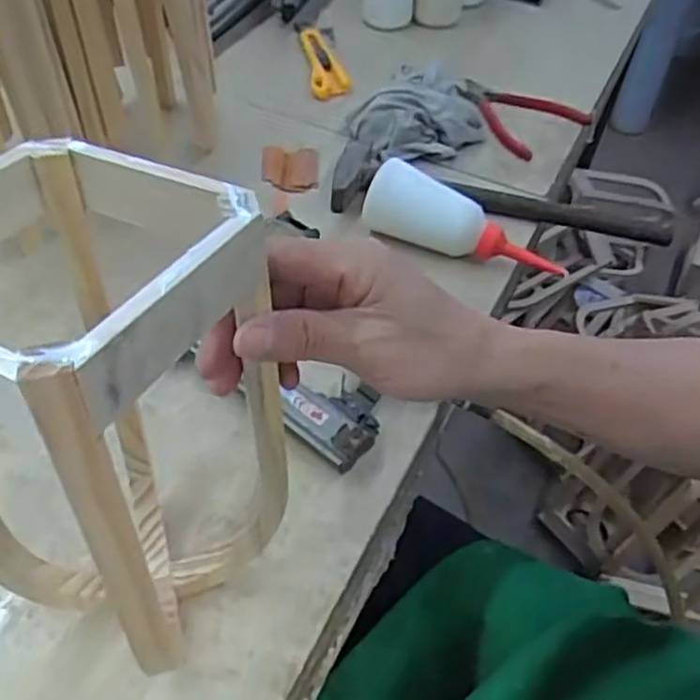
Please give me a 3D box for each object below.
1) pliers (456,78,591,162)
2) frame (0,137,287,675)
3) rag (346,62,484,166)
[{"bbox_3d":[0.179,-0.255,0.770,0.105,0.030,0.124,-33,58,-29],"label":"pliers"},{"bbox_3d":[-0.114,0.038,0.347,0.133,0.256,0.119,24,51,16],"label":"frame"},{"bbox_3d":[0.070,-0.247,0.738,0.140,0.045,0.112,-7,49,-10],"label":"rag"}]

